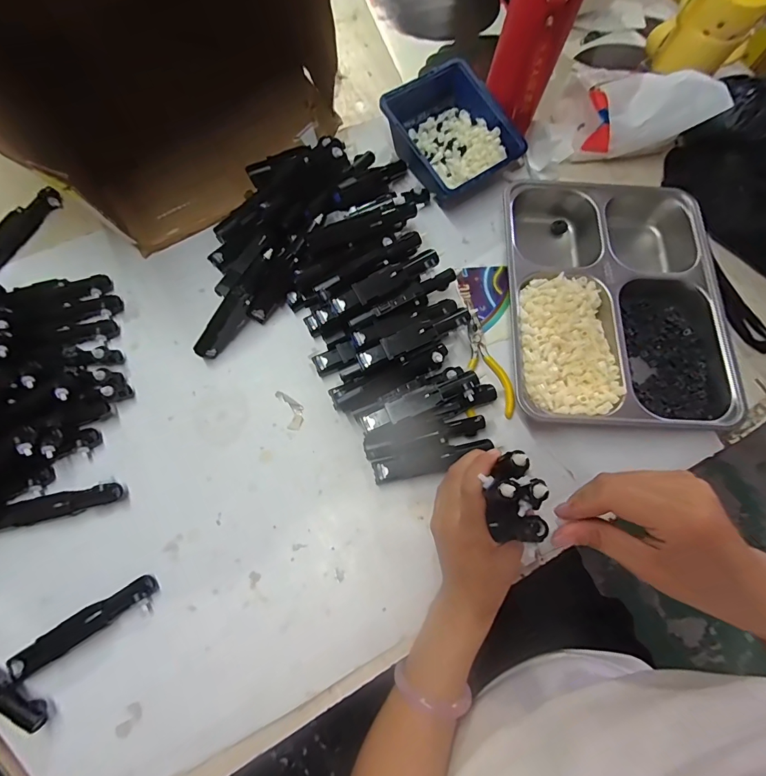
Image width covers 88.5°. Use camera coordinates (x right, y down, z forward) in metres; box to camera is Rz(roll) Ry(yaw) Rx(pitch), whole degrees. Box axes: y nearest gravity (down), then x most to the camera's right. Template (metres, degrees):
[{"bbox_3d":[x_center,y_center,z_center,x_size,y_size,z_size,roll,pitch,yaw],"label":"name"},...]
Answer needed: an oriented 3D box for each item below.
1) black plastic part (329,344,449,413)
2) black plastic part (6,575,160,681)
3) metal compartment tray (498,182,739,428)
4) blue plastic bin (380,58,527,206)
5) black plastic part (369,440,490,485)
[{"bbox_3d":[0.007,-0.009,0.392,0.120,0.029,0.028,-21,75,-8],"label":"black plastic part"},{"bbox_3d":[-0.253,0.205,0.338,0.116,0.019,0.027,-29,76,-10],"label":"black plastic part"},{"bbox_3d":[0.236,-0.102,0.422,0.213,0.042,0.288,2,73,-1],"label":"metal compartment tray"},{"bbox_3d":[0.078,-0.291,0.465,0.122,0.065,0.142,-34,77,-11],"label":"blue plastic bin"},{"bbox_3d":[0.049,0.068,0.382,0.117,0.014,0.028,-17,74,-7],"label":"black plastic part"}]

